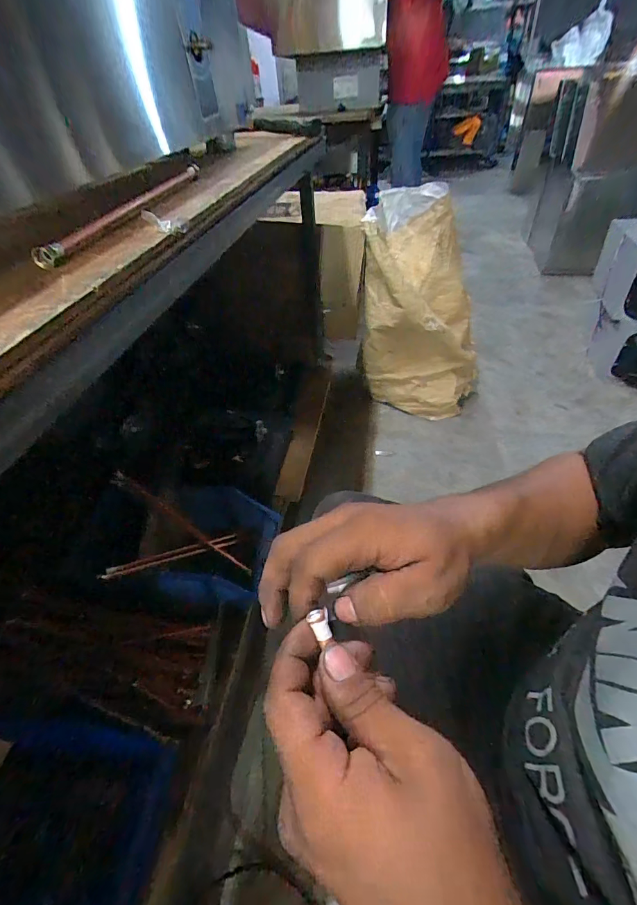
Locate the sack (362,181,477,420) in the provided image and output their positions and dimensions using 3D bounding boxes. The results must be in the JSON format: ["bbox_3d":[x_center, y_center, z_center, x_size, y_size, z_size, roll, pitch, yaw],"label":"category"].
[{"bbox_3d":[0.338,-0.443,1.291,0.373,0.641,0.295,0,44,5],"label":"sack"}]

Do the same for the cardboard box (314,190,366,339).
[{"bbox_3d":[0.075,-0.596,1.259,0.131,0.344,0.404,-2,43,3],"label":"cardboard box"}]

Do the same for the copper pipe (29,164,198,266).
[{"bbox_3d":[-0.169,-0.236,0.368,0.015,0.020,0.298,3,44,8],"label":"copper pipe"}]

